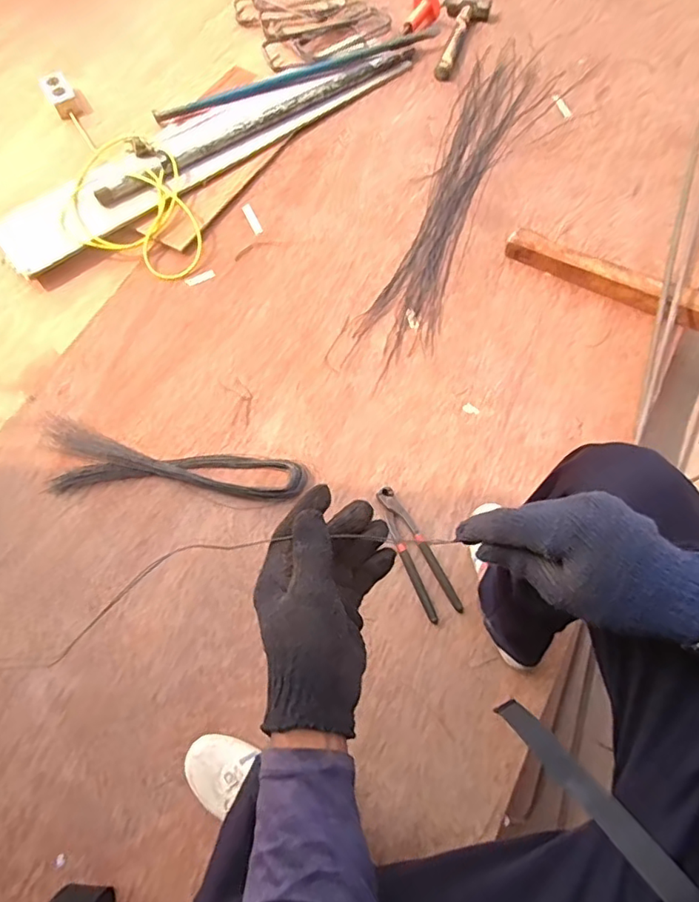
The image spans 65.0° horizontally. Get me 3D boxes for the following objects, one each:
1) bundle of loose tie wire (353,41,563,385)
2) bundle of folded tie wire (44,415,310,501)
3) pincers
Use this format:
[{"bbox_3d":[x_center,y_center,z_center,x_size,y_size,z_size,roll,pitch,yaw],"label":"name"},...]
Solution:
[{"bbox_3d":[0.251,-0.575,1.168,0.172,0.026,0.947,17,67,10],"label":"bundle of loose tie wire"},{"bbox_3d":[-0.300,0.031,0.903,0.457,0.041,0.124,8,66,6],"label":"bundle of folded tie wire"},{"bbox_3d":[0.101,0.155,0.860,0.053,0.021,0.219,-25,67,-9],"label":"pincers"}]

